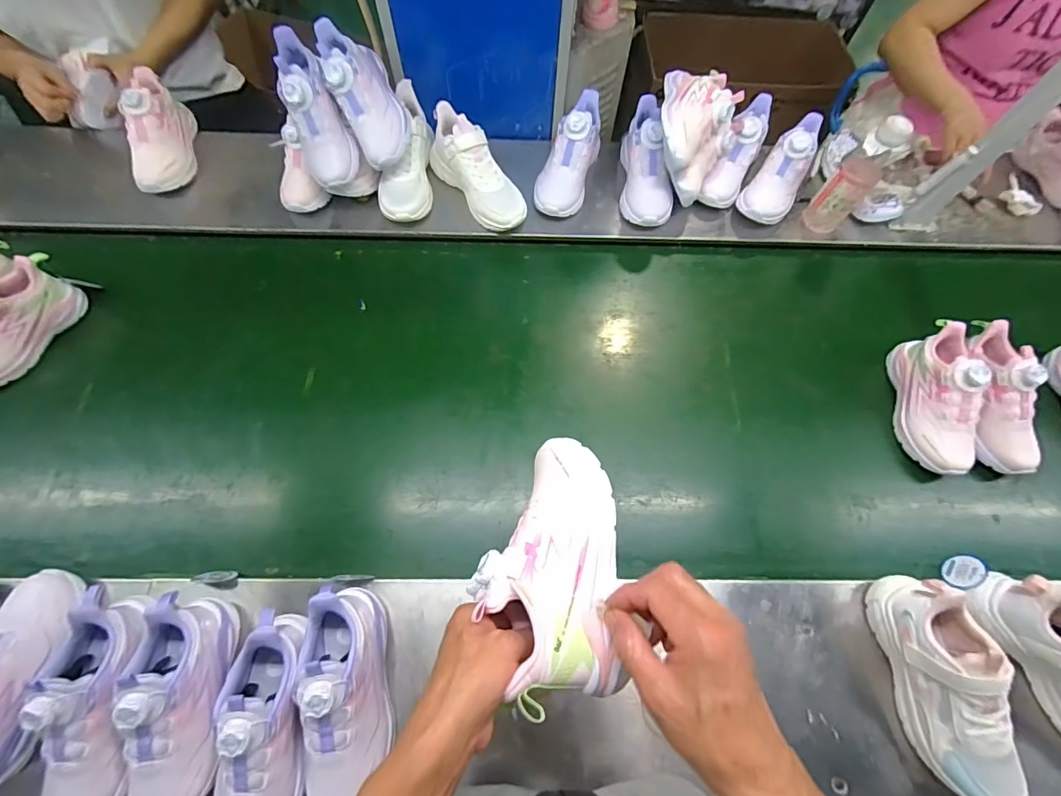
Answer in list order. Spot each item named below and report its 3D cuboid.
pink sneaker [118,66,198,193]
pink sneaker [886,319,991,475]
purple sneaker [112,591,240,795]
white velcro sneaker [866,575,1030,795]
[{"bbox_3d":[-0.652,-0.448,0.814,0.070,0.115,0.180,-5,68,-4],"label":"pink sneaker"},{"bbox_3d":[0.598,-0.002,0.678,0.090,0.100,0.225,5,79,0],"label":"pink sneaker"},{"bbox_3d":[-0.376,0.317,0.468,0.085,0.089,0.221,-5,68,-1],"label":"purple sneaker"},{"bbox_3d":[0.472,0.320,0.511,0.081,0.095,0.230,-7,68,-2],"label":"white velcro sneaker"}]

